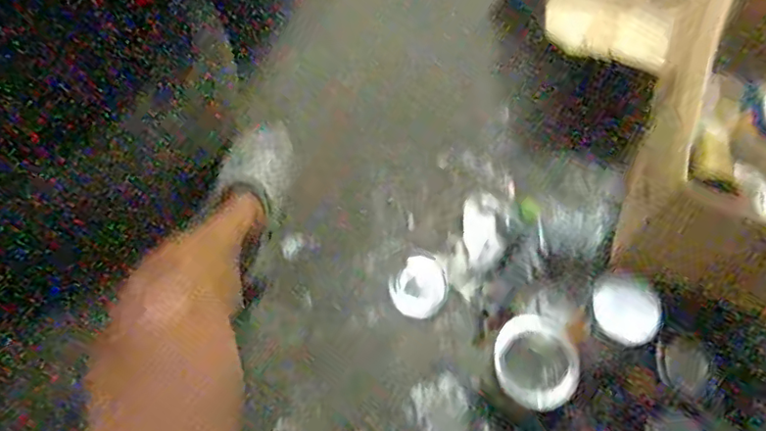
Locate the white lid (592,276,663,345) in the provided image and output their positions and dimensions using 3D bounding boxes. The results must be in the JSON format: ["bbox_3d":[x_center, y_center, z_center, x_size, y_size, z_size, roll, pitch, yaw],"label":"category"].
[{"bbox_3d":[0.289,0.109,0.691,0.075,0.016,0.075,-7,63,15],"label":"white lid"}]

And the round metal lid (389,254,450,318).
[{"bbox_3d":[0.061,0.115,0.944,0.089,0.020,0.096,0,63,0],"label":"round metal lid"}]

